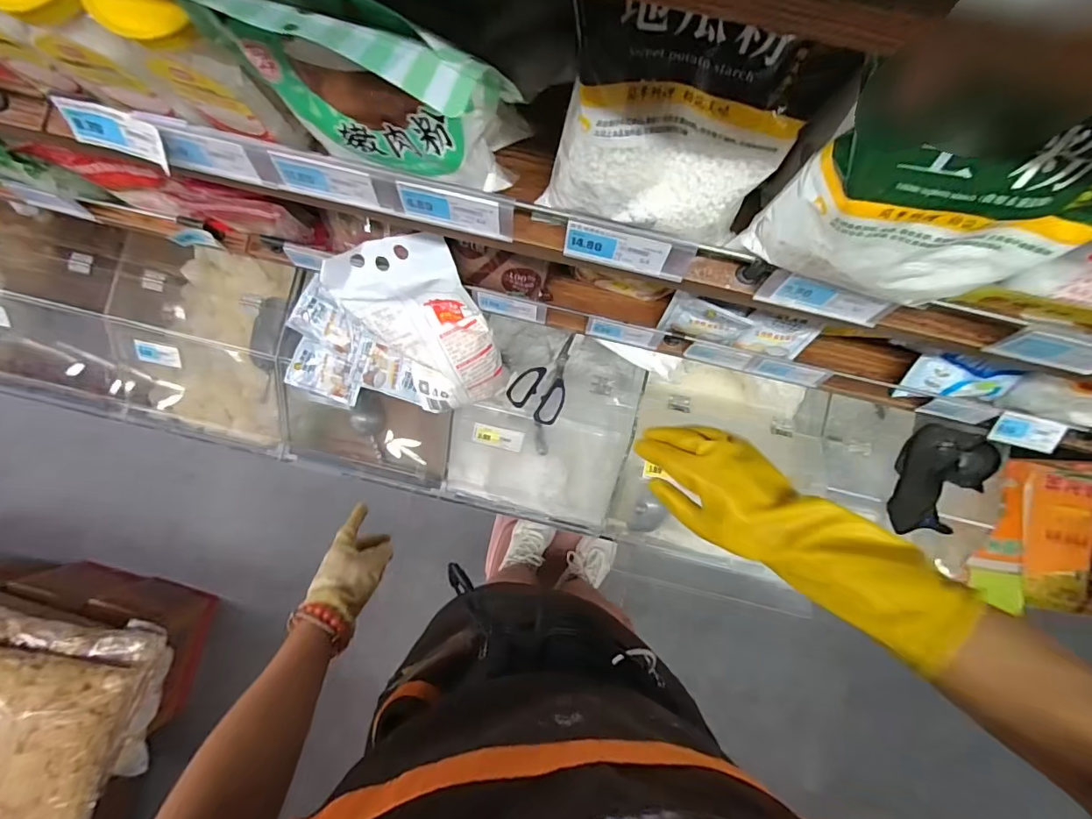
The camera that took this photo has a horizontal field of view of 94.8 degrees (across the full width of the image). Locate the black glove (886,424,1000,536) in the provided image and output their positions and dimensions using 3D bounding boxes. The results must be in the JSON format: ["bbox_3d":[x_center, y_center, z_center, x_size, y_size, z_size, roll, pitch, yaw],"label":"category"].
[{"bbox_3d":[0.622,0.117,0.798,0.132,0.038,0.177,24,87,2],"label":"black glove"}]

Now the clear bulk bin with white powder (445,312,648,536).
[{"bbox_3d":[0.002,0.015,0.892,0.292,0.159,0.356,14,87,1],"label":"clear bulk bin with white powder"}]

